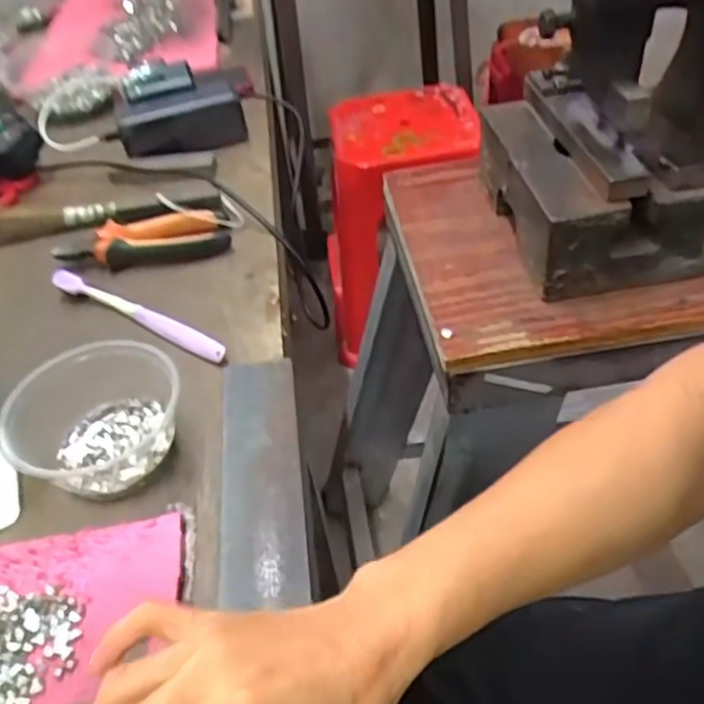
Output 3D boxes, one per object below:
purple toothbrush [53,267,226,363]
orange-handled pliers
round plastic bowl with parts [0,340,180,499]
[{"bbox_3d":[-0.170,-0.033,0.543,0.184,0.014,0.014,20,50,28],"label":"purple toothbrush"},{"bbox_3d":[-0.185,-0.101,0.609,0.148,0.023,0.052,-9,43,0],"label":"orange-handled pliers"},{"bbox_3d":[-0.160,0.039,0.431,0.085,0.057,0.092,-5,43,5],"label":"round plastic bowl with parts"}]

